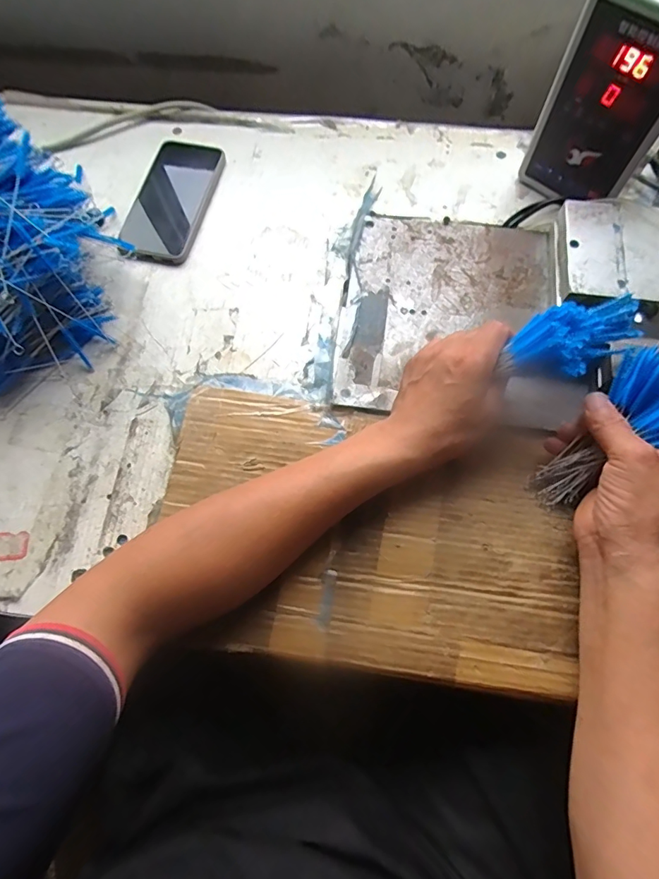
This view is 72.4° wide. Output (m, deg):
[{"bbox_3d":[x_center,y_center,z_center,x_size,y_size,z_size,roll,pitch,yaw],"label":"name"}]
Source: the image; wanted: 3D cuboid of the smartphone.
[{"bbox_3d":[-0.175,-0.265,0.500,0.075,0.015,0.171,11,71,6],"label":"smartphone"}]

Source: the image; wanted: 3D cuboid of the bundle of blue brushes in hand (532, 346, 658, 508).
[{"bbox_3d":[0.225,0.002,0.355,0.070,0.035,0.140,42,120,15],"label":"bundle of blue brushes in hand"}]

